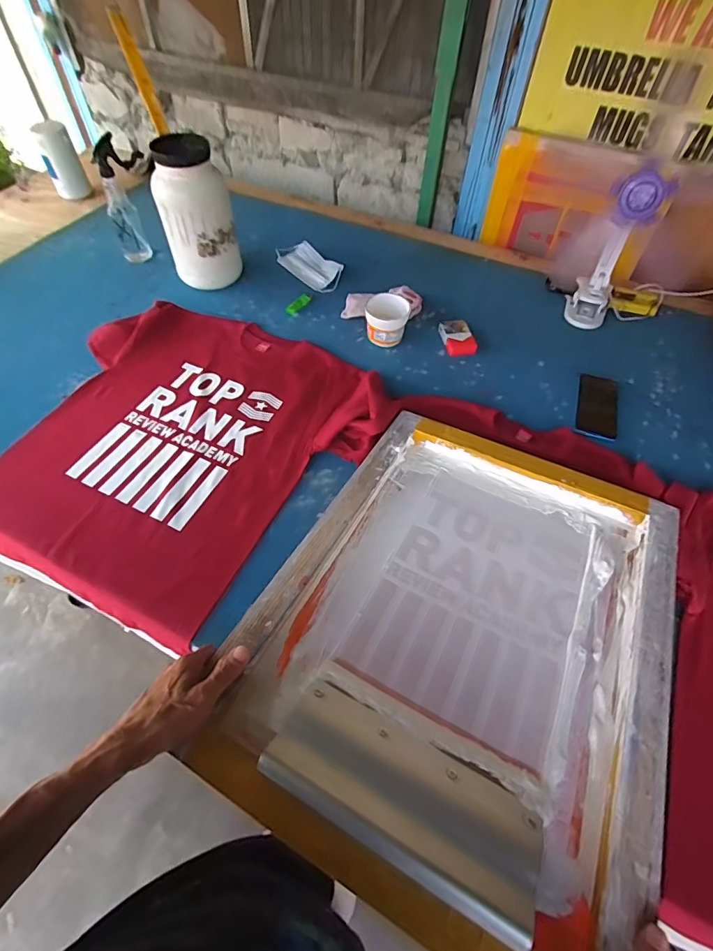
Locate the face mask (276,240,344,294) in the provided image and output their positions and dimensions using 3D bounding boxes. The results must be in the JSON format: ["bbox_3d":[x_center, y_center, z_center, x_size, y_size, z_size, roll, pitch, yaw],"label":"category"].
[{"bbox_3d":[-0.115,-0.528,1.106,0.093,0.016,0.203,-35,63,-24],"label":"face mask"}]

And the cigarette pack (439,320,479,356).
[{"bbox_3d":[0.219,-0.301,0.960,0.065,0.018,0.097,-7,55,-7],"label":"cigarette pack"}]

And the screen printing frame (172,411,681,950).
[{"bbox_3d":[0.137,0.169,0.562,0.451,0.053,0.591,22,48,18],"label":"screen printing frame"}]

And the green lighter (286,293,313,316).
[{"bbox_3d":[-0.131,-0.400,1.026,0.024,0.013,0.083,30,59,18],"label":"green lighter"}]

